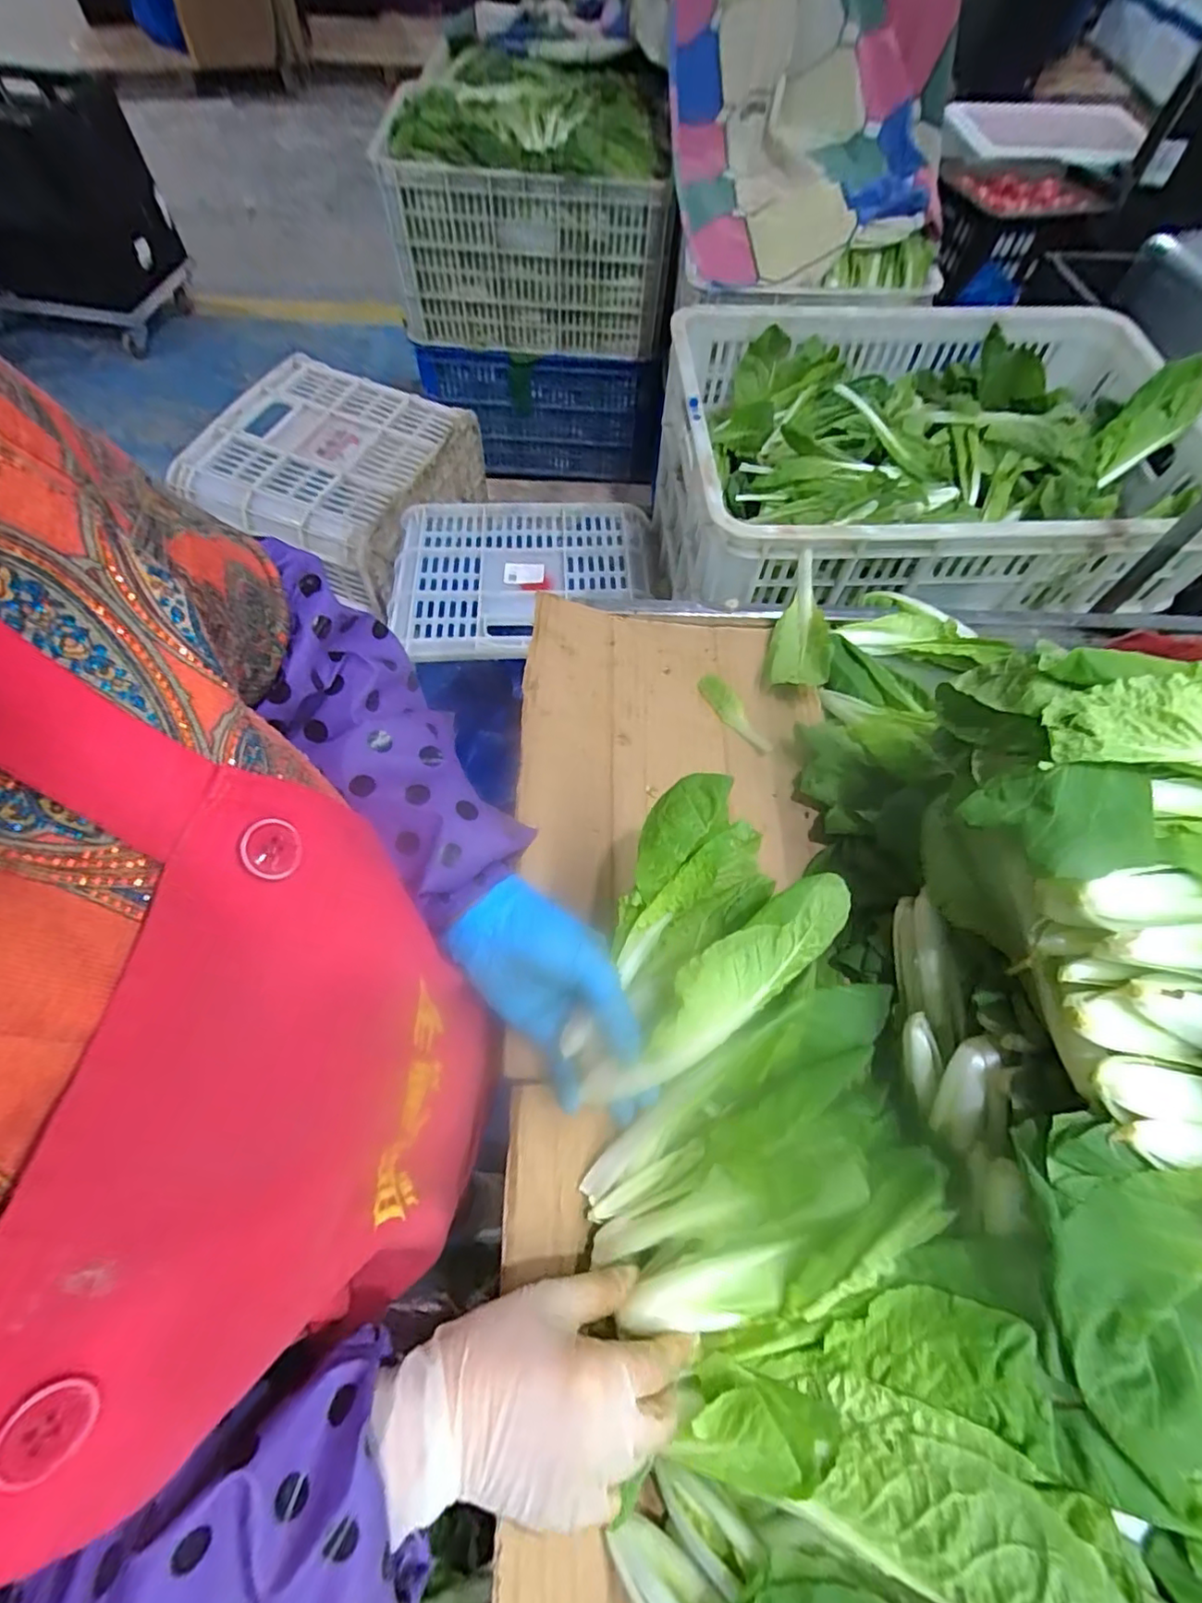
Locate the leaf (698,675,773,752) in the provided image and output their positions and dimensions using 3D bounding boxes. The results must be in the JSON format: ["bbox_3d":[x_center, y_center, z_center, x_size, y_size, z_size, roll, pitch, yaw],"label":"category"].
[{"bbox_3d":[0.125,-0.083,0.577,0.026,0.007,0.095,-26,67,-14],"label":"leaf"}]

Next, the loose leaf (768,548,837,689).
[{"bbox_3d":[0.199,-0.174,0.605,0.051,0.046,0.165,14,64,5],"label":"loose leaf"}]

